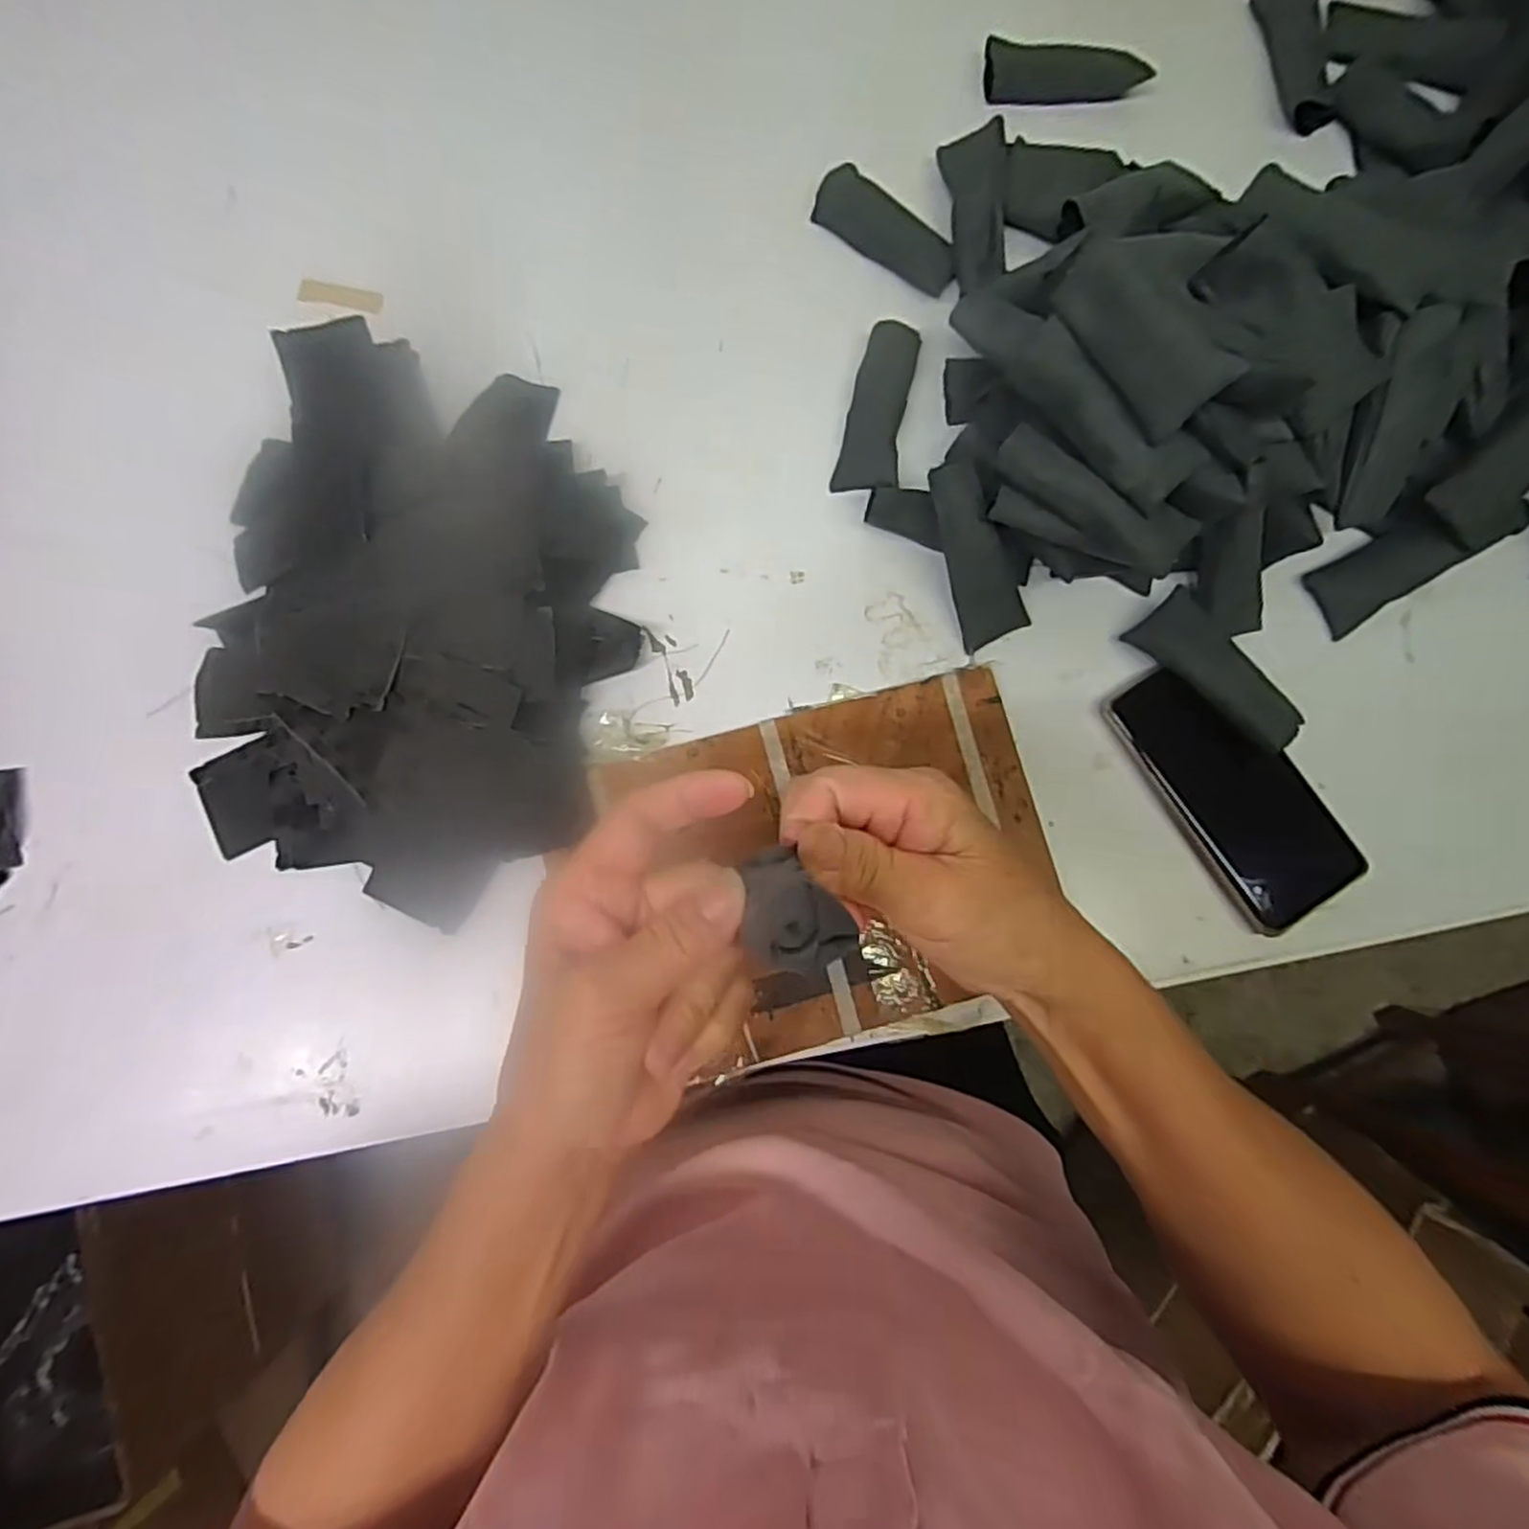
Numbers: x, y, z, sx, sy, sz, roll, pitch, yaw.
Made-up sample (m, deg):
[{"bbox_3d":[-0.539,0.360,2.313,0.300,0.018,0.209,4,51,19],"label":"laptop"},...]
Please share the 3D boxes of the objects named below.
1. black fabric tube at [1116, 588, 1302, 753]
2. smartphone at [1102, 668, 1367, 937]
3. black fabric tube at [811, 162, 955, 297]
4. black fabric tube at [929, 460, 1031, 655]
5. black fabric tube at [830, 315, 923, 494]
[{"bbox_3d":[0.262,-0.053,0.422,0.100,0.022,0.040,44,83,5],"label":"black fabric tube"},{"bbox_3d":[0.265,0.014,0.412,0.073,0.015,0.155,-34,85,6],"label":"smartphone"},{"bbox_3d":[0.078,-0.336,0.465,0.100,0.018,0.032,41,82,5],"label":"black fabric tube"},{"bbox_3d":[0.120,-0.117,0.411,0.038,0.014,0.101,-26,114,-5],"label":"black fabric tube"},{"bbox_3d":[0.070,-0.216,0.444,0.035,0.018,0.106,13,81,1],"label":"black fabric tube"}]

